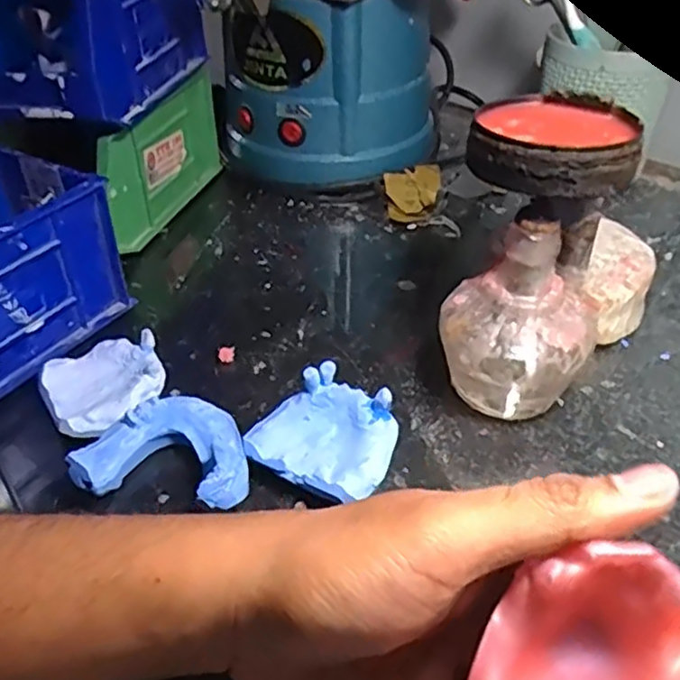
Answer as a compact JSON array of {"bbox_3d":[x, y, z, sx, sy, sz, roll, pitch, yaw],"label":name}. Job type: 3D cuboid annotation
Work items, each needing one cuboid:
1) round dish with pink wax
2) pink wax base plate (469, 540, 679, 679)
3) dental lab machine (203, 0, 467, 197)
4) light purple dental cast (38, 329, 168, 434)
[{"bbox_3d":[0.095,-0.089,0.307,0.071,0.019,0.072,9,40,12],"label":"round dish with pink wax"},{"bbox_3d":[0.067,0.081,0.181,0.055,0.053,0.033,1,2,-16],"label":"pink wax base plate"},{"bbox_3d":[0.007,-0.216,0.535,0.203,0.171,0.160,-4,39,-4],"label":"dental lab machine"},{"bbox_3d":[-0.122,0.023,0.357,0.058,0.026,0.056,-1,39,0],"label":"light purple dental cast"}]

